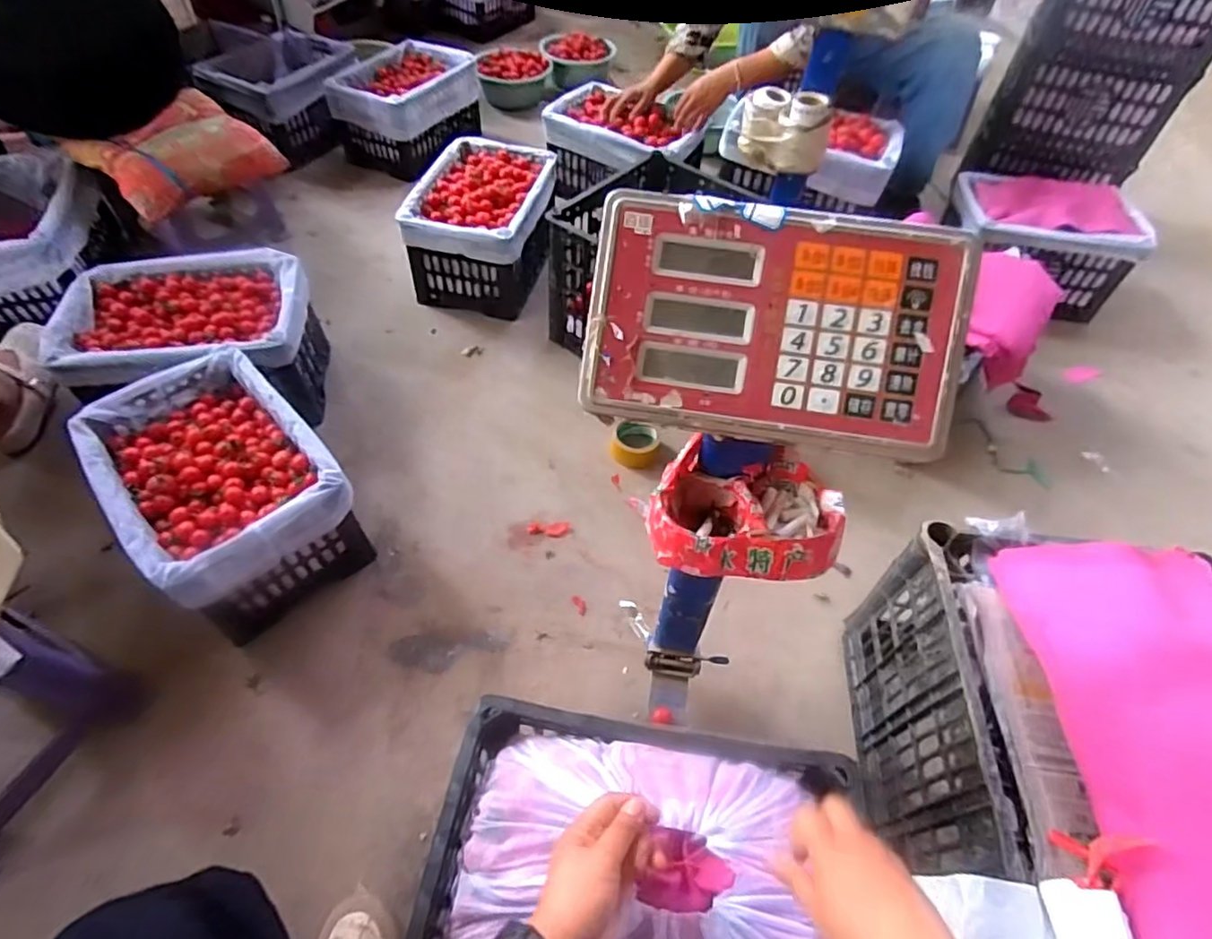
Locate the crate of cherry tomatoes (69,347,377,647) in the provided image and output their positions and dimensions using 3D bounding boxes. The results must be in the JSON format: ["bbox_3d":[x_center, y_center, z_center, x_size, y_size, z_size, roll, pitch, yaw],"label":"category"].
[{"bbox_3d":[-0.559,0.031,0.940,0.256,0.227,0.339,-33,61,-25],"label":"crate of cherry tomatoes"}]

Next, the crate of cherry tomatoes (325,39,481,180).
[{"bbox_3d":[-0.490,-0.924,1.569,0.273,0.179,0.413,22,54,13],"label":"crate of cherry tomatoes"}]

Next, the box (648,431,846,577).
[{"bbox_3d":[0.113,0.040,0.508,0.153,0.059,0.104,9,52,4],"label":"box"}]

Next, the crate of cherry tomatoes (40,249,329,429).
[{"bbox_3d":[-0.708,-0.219,1.113,0.356,0.241,0.258,-9,53,-10],"label":"crate of cherry tomatoes"}]

